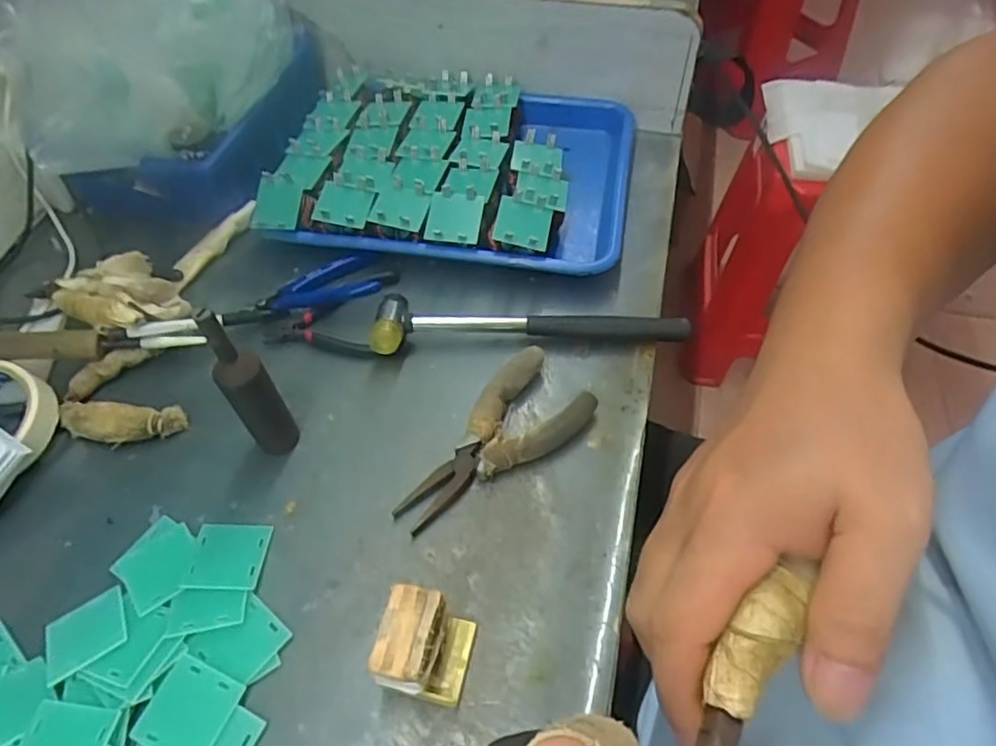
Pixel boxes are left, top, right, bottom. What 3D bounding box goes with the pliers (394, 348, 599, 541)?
[{"bbox_3d":[-0.005,0.050,0.446,0.152,0.026,0.067,-38,61,-23],"label":"pliers"}]

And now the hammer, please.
[{"bbox_3d":[0.026,-0.039,0.505,0.251,0.033,0.060,-2,54,0],"label":"hammer"}]

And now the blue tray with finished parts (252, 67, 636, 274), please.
[{"bbox_3d":[-0.036,-0.201,0.606,0.320,0.052,0.244,7,54,7],"label":"blue tray with finished parts"}]

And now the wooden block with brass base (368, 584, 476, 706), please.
[{"bbox_3d":[-0.040,0.154,0.355,0.046,0.054,0.050,10,55,9],"label":"wooden block with brass base"}]

